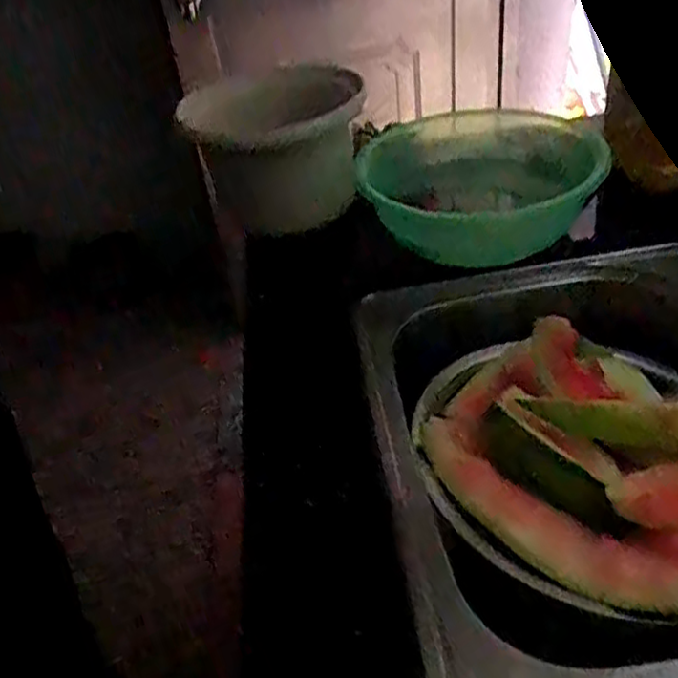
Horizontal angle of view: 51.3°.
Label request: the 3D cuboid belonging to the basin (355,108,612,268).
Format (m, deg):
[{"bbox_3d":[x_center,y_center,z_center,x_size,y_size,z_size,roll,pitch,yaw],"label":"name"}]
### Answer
[{"bbox_3d":[0.198,-0.193,0.908,0.293,0.121,0.293,-4,38,3],"label":"basin"}]

